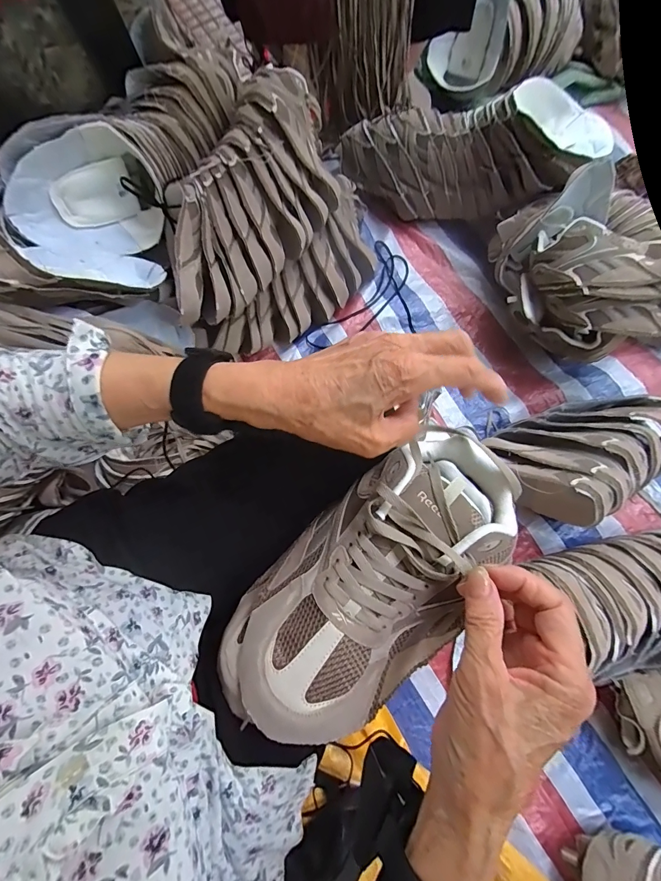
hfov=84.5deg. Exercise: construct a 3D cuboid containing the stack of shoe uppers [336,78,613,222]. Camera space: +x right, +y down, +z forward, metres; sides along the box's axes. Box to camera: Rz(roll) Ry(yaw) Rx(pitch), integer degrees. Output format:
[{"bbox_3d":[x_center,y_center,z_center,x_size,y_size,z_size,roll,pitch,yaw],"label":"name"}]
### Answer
[{"bbox_3d":[0.285,-0.623,0.818,0.535,0.180,0.203,5,78,16],"label":"stack of shoe uppers"}]

